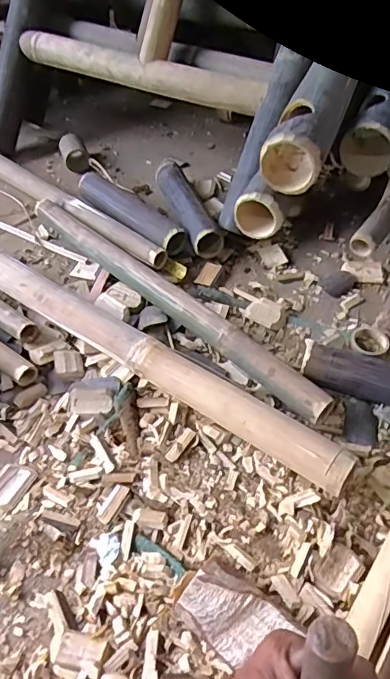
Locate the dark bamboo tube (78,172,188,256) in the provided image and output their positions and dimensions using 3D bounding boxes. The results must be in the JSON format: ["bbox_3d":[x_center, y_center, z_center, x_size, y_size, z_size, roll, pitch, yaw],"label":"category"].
[{"bbox_3d":[-0.124,-0.235,0.944,0.058,0.056,0.259,-38,59,-25],"label":"dark bamboo tube"}]

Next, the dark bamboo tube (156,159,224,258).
[{"bbox_3d":[-0.019,-0.252,0.954,0.056,0.058,0.260,-18,52,-11],"label":"dark bamboo tube"}]

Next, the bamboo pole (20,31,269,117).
[{"bbox_3d":[-0.120,-0.517,0.966,0.553,0.061,0.046,23,56,20],"label":"bamboo pole"}]

